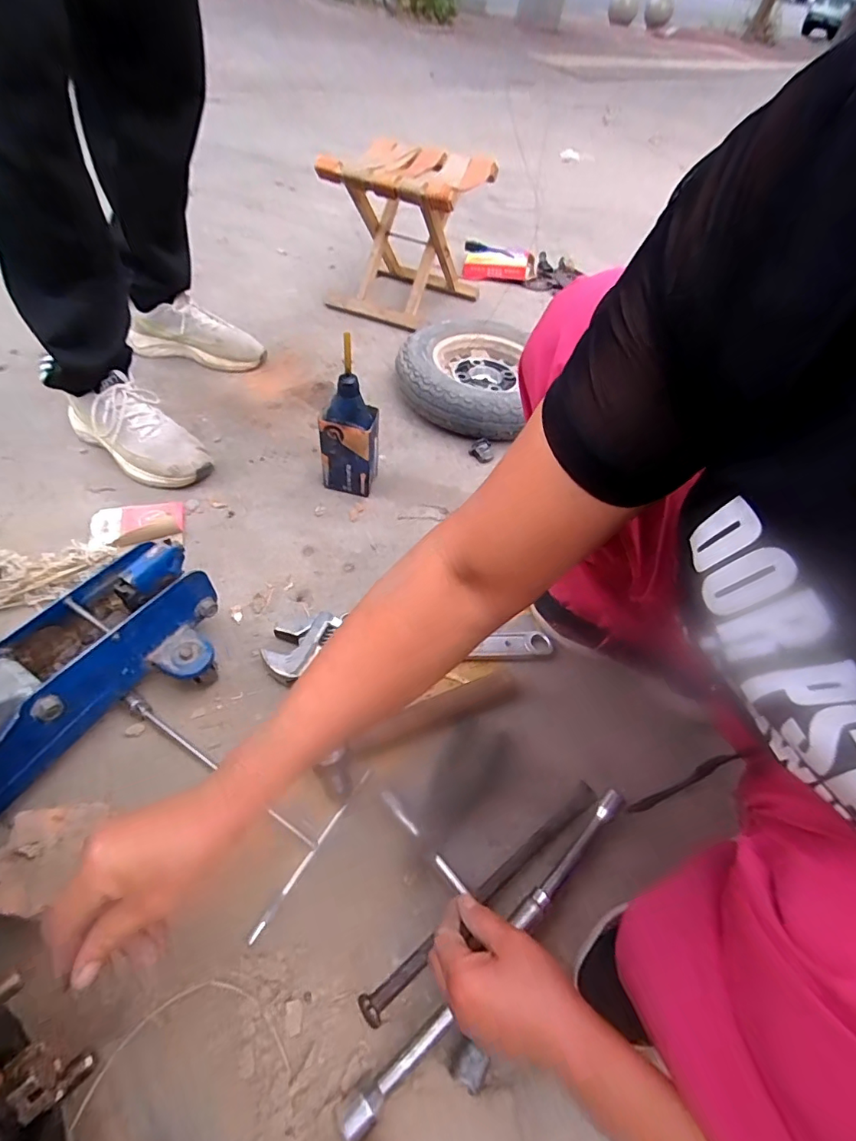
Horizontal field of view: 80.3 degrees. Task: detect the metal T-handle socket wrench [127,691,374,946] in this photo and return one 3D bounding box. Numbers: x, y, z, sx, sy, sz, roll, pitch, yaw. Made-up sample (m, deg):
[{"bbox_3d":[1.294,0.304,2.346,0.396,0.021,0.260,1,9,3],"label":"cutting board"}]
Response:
[{"bbox_3d":[-0.223,0.210,0.534,0.270,0.017,0.171,29,55,16],"label":"metal T-handle socket wrench"}]

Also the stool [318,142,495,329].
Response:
[{"bbox_3d":[-0.055,-0.760,1.160,0.295,0.272,0.320,24,53,12],"label":"stool"}]

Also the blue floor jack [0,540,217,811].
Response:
[{"bbox_3d":[-0.375,0.141,0.490,0.148,0.144,0.391,30,54,16],"label":"blue floor jack"}]

